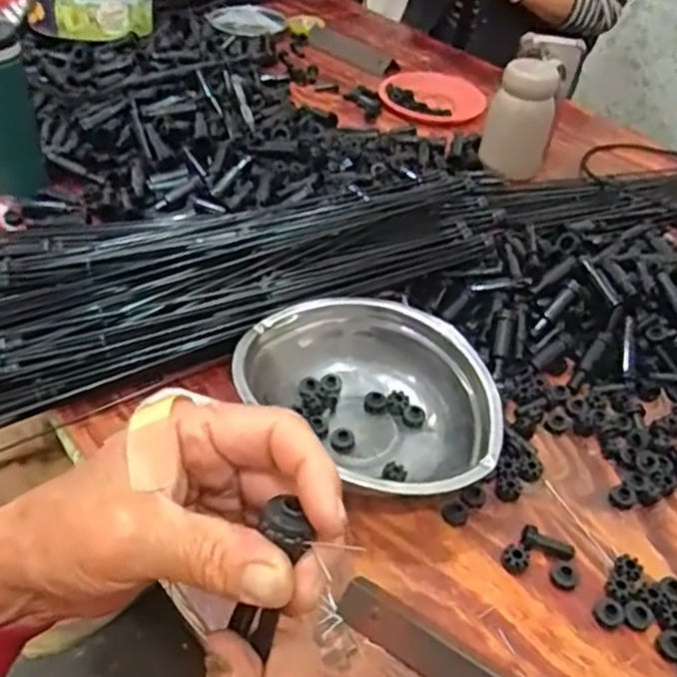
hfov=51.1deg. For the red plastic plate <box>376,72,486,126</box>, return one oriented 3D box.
[{"bbox_3d":[0.146,-0.383,1.101,0.158,0.016,0.186,7,43,1],"label":"red plastic plate"}]

